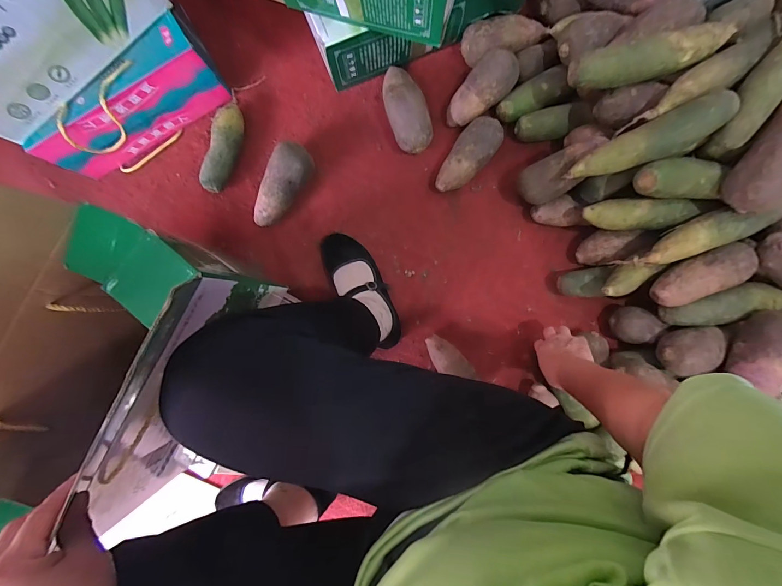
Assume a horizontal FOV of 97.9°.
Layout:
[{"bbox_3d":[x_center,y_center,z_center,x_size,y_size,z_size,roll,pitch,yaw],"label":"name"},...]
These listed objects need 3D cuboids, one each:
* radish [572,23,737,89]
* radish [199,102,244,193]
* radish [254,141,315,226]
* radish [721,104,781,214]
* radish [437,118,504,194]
[{"bbox_3d":[0.377,-0.352,0.513,0.196,0.056,0.056,-2,125,18],"label":"radish"},{"bbox_3d":[-0.326,-0.283,0.668,0.052,0.049,0.172,13,90,3],"label":"radish"},{"bbox_3d":[-0.216,-0.207,0.655,0.074,0.077,0.162,39,91,3],"label":"radish"},{"bbox_3d":[0.534,-0.194,0.469,0.071,0.067,0.160,25,94,3],"label":"radish"},{"bbox_3d":[0.147,-0.257,0.648,0.071,0.060,0.156,35,91,2],"label":"radish"}]

